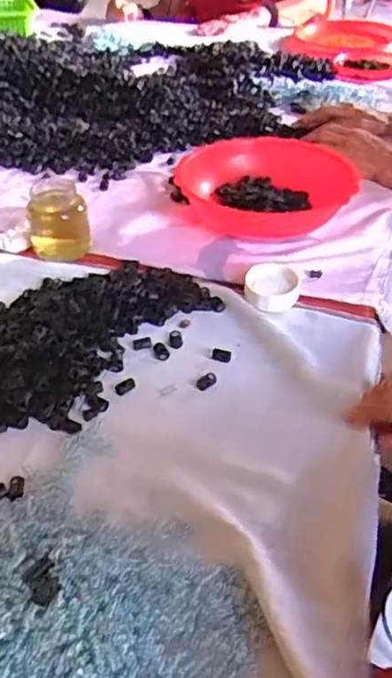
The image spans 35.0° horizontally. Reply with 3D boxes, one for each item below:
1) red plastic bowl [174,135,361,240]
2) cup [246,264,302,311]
[{"bbox_3d":[0.102,-0.215,0.906,0.230,0.066,0.268,9,42,11],"label":"red plastic bowl"},{"bbox_3d":[0.093,-0.064,0.751,0.065,0.027,0.071,-1,41,1],"label":"cup"}]

